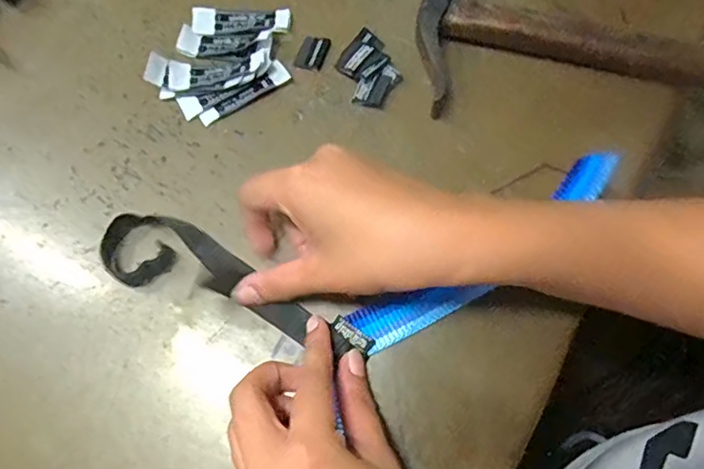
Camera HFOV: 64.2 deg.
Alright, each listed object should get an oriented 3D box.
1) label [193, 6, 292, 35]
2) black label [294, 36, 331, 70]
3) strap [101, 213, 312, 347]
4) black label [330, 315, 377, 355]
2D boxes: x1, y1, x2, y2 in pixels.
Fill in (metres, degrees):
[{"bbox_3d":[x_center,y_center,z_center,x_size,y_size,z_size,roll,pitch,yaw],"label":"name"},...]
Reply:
[{"bbox_3d":[-0.073,-0.141,0.371,0.064,0.004,0.020,2,71,2],"label":"label"},{"bbox_3d":[-0.026,-0.117,0.361,0.018,0.004,0.024,16,72,7],"label":"black label"},{"bbox_3d":[-0.079,0.024,0.310,0.122,0.014,0.044,27,73,7],"label":"strap"},{"bbox_3d":[0.000,0.053,0.300,0.025,0.004,0.010,37,75,12],"label":"black label"}]

